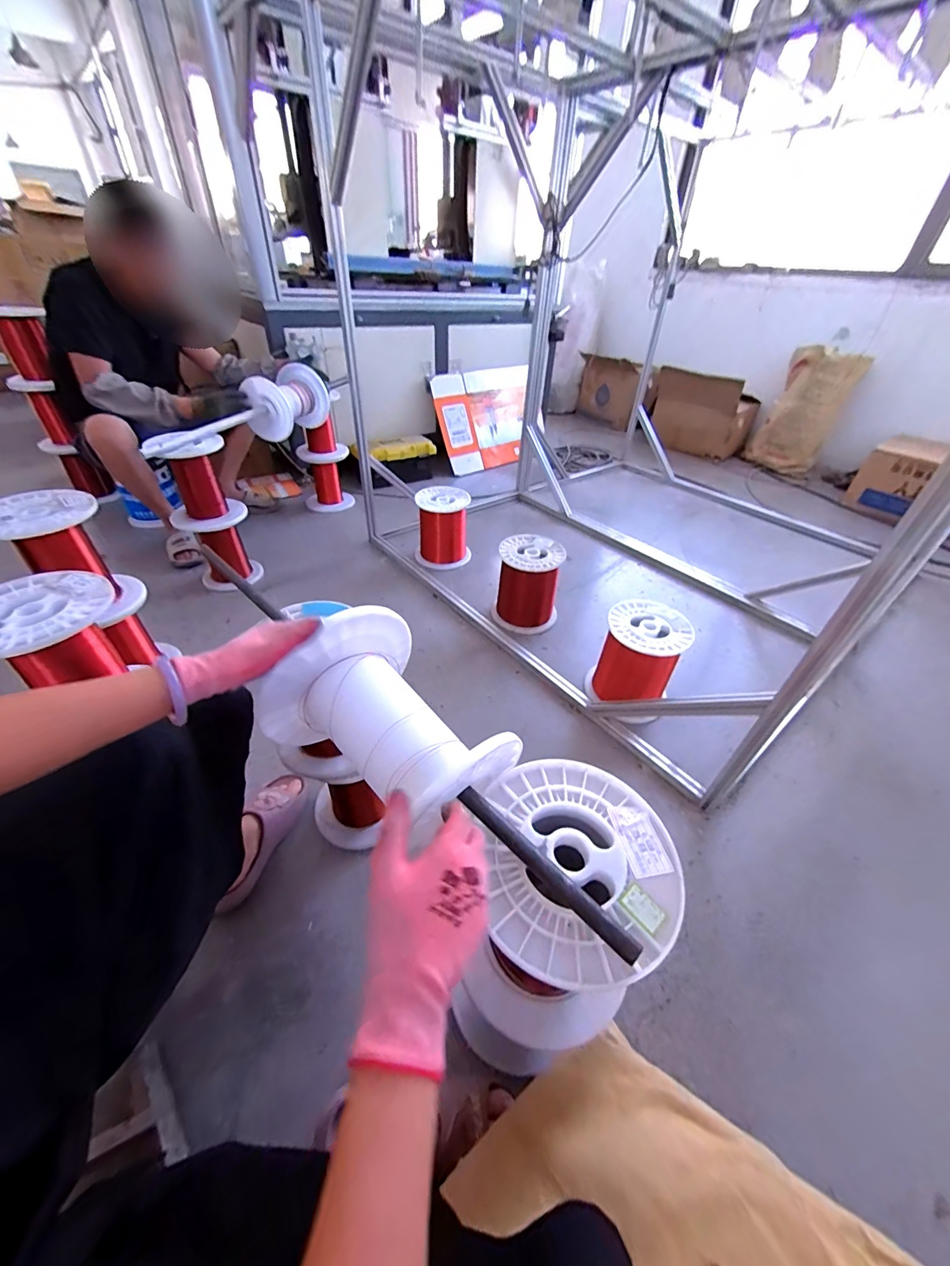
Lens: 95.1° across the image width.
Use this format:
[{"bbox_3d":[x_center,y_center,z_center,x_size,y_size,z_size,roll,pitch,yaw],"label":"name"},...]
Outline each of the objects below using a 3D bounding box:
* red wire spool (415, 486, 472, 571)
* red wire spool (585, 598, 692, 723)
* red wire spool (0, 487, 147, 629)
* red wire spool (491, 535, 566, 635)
[{"bbox_3d":[-0.122,-0.403,1.650,0.208,0.235,0.191,-3,42,-6],"label":"red wire spool"},{"bbox_3d":[0.414,0.071,1.120,0.196,0.236,0.202,2,40,-2],"label":"red wire spool"},{"bbox_3d":[-0.890,-0.163,0.956,0.189,0.247,0.184,2,40,-2],"label":"red wire spool"},{"bbox_3d":[0.167,-0.157,1.379,0.198,0.249,0.195,1,41,-1],"label":"red wire spool"}]

